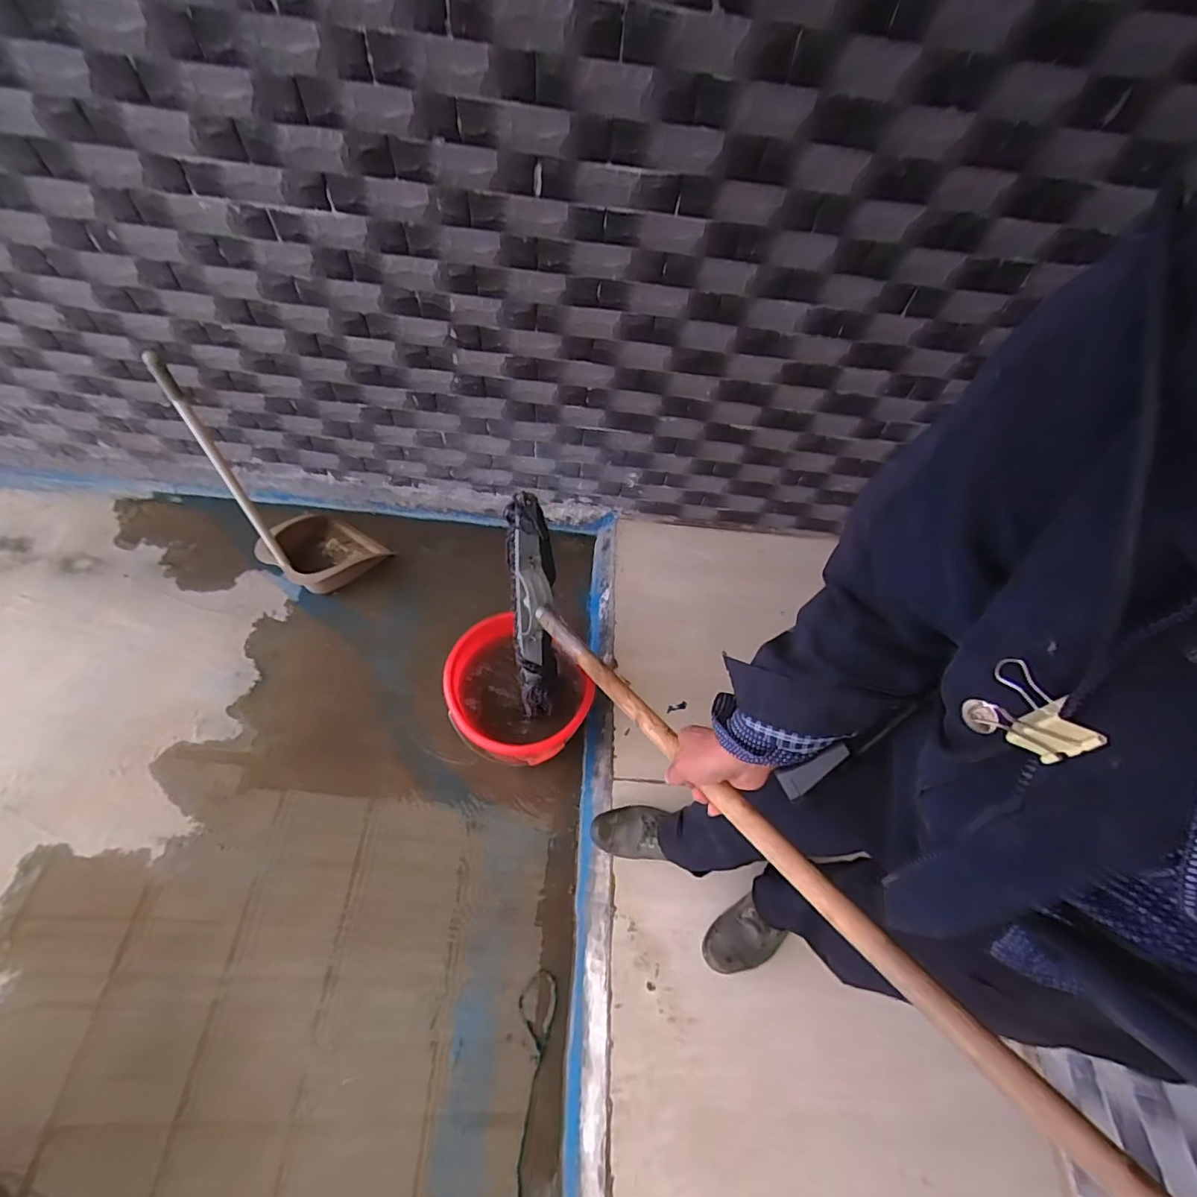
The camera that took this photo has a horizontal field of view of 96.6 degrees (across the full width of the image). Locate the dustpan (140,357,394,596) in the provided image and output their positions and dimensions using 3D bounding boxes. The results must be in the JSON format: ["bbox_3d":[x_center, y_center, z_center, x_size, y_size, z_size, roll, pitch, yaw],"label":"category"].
[{"bbox_3d":[-0.730,-0.265,1.228,0.241,0.635,0.263,40,65,19],"label":"dustpan"}]

